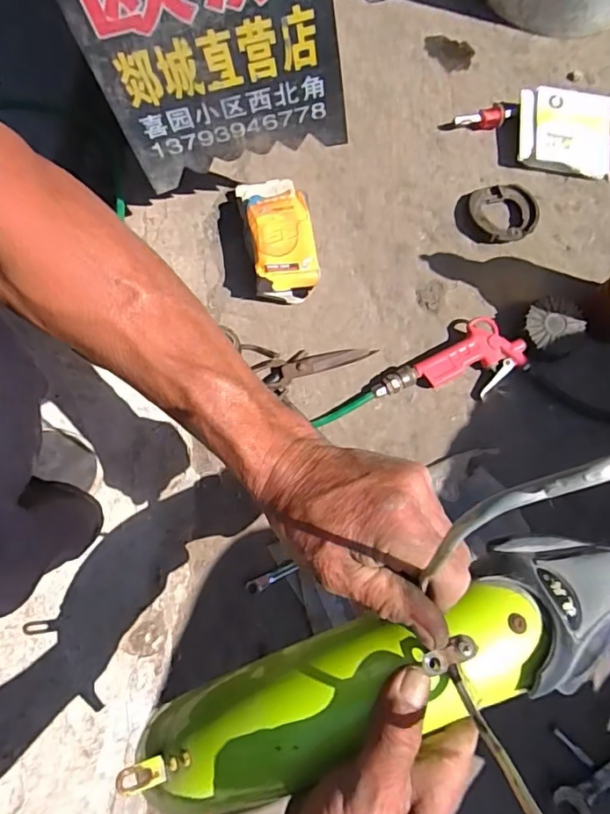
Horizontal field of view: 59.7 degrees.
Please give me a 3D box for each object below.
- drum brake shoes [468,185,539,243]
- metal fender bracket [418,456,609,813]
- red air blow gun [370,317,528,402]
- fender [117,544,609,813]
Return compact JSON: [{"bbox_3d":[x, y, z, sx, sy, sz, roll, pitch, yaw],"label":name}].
[{"bbox_3d":[0.254,-0.245,0.665,0.089,0.017,0.080,-14,78,-5],"label":"drum brake shoes"},{"bbox_3d":[0.074,0.094,0.196,0.031,0.182,0.123,-20,79,-6],"label":"metal fender bracket"},{"bbox_3d":[0.171,-0.038,0.615,0.174,0.032,0.076,-30,80,-8],"label":"red air blow gun"},{"bbox_3d":[0.044,0.156,0.298,0.309,0.060,0.073,-22,79,1],"label":"fender"}]

